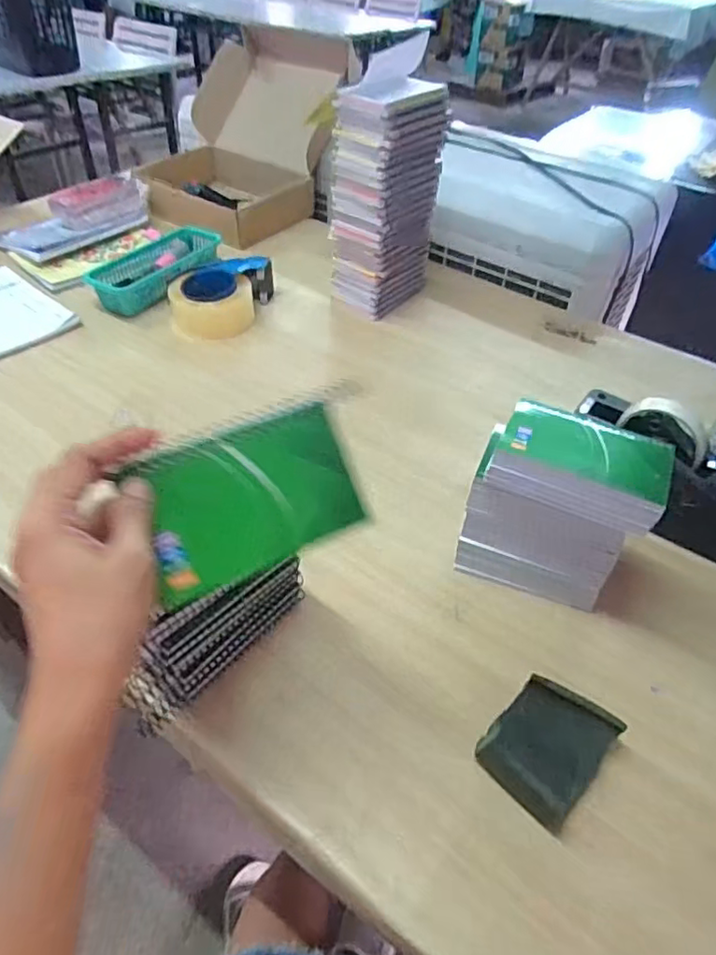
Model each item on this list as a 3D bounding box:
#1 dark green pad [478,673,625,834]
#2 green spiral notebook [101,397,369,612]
[{"bbox_3d":[0.138,0.198,0.440,0.074,0.035,0.100,37,51,28],"label":"dark green pad"},{"bbox_3d":[-0.059,0.009,0.340,0.122,0.083,0.011,-22,9,-24],"label":"green spiral notebook"}]

